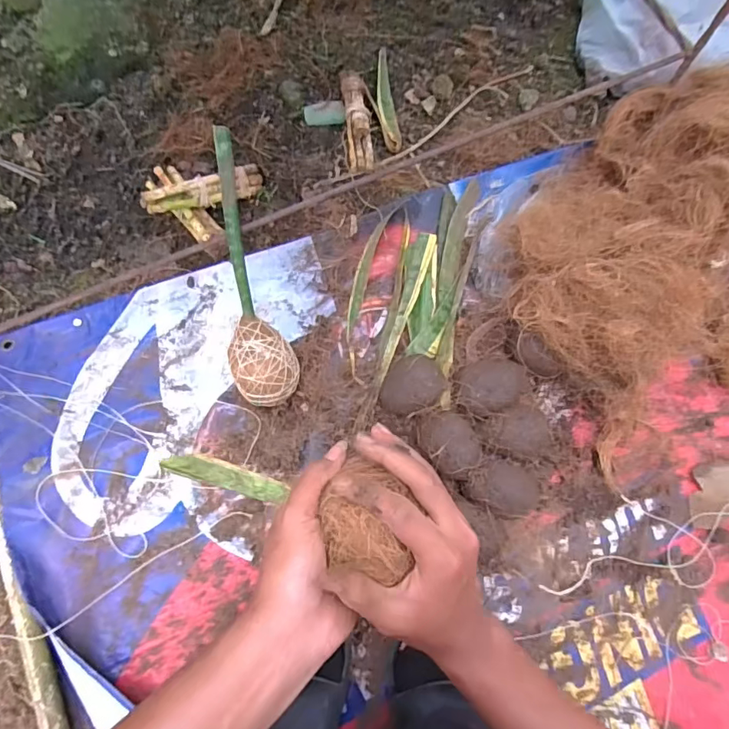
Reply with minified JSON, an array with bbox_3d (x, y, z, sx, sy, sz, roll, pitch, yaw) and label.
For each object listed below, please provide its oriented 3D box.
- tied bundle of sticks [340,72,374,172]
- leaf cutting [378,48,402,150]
[{"bbox_3d":[-0.010,-0.325,0.656,0.034,0.024,0.140,-6,74,-3],"label":"tied bundle of sticks"},{"bbox_3d":[0.028,-0.367,0.678,0.027,0.011,0.164,-7,74,-4],"label":"leaf cutting"}]

